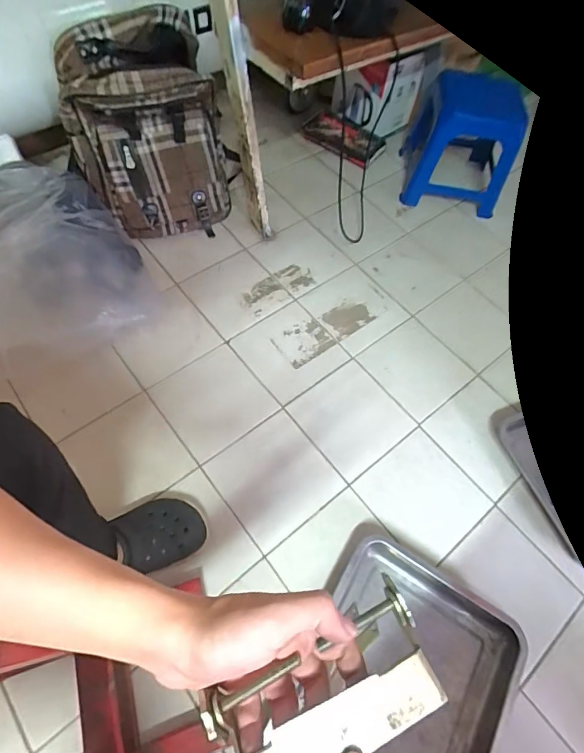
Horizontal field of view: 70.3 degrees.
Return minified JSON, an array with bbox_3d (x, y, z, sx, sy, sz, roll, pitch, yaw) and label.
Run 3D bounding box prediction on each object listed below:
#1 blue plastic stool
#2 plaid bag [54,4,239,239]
[{"bbox_3d":[0.432,-0.591,1.053,0.243,0.229,0.233,11,61,1],"label":"blue plastic stool"},{"bbox_3d":[-0.311,-0.516,0.893,0.319,0.353,0.207,-11,63,-11],"label":"plaid bag"}]

